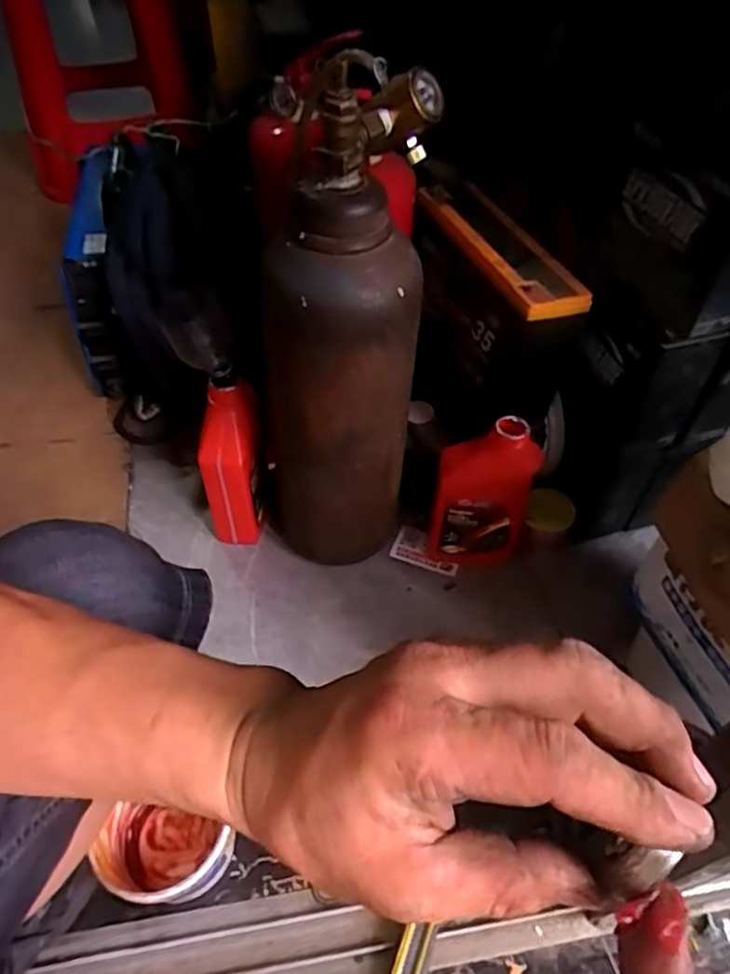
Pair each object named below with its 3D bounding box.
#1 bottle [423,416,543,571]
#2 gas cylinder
[{"bbox_3d":[0.135,0.011,0.759,0.110,0.200,0.056,2,50,1],"label":"bottle"},{"bbox_3d":[-0.025,-0.137,0.672,0.153,0.469,0.186,7,50,5],"label":"gas cylinder"}]

